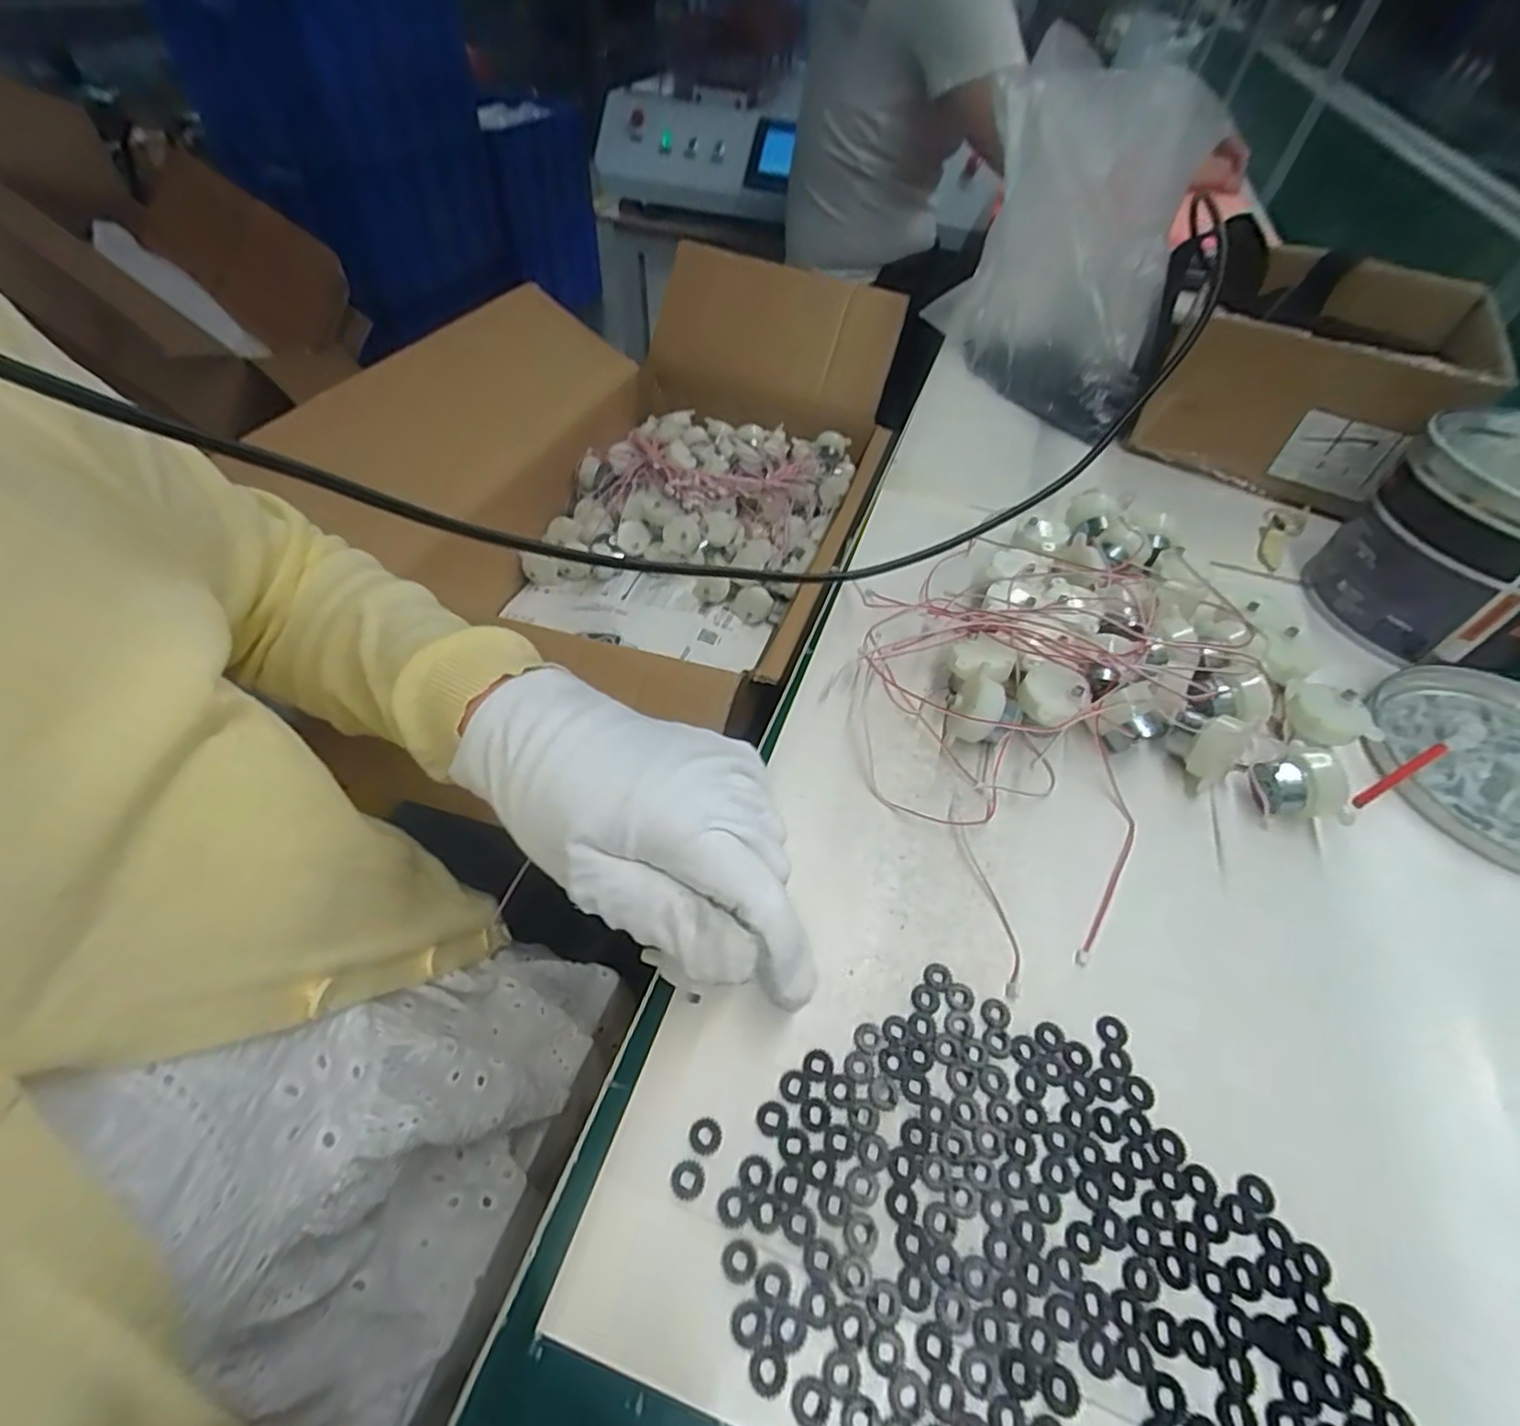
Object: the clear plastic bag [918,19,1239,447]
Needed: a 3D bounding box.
[{"bbox_3d":[0.258,-0.399,0.566,0.152,0.210,0.271,5,50,-1],"label":"clear plastic bag"}]

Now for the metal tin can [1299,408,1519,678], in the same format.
[{"bbox_3d":[0.413,-0.094,0.379,0.118,0.103,0.122,2,50,-2],"label":"metal tin can"}]

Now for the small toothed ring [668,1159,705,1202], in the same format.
[{"bbox_3d":[-0.023,0.148,0.211,0.011,0.004,0.011,2,50,-2],"label":"small toothed ring"}]

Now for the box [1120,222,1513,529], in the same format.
[{"bbox_3d":[0.424,-0.263,0.521,0.186,0.106,0.208,29,54,18],"label":"box"}]

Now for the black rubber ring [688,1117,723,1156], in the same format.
[{"bbox_3d":[-0.018,0.139,0.219,0.011,0.004,0.010,2,50,-2],"label":"black rubber ring"}]

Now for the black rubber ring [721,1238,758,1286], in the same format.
[{"bbox_3d":[-0.006,0.163,0.199,0.010,0.004,0.010,2,50,-2],"label":"black rubber ring"}]

